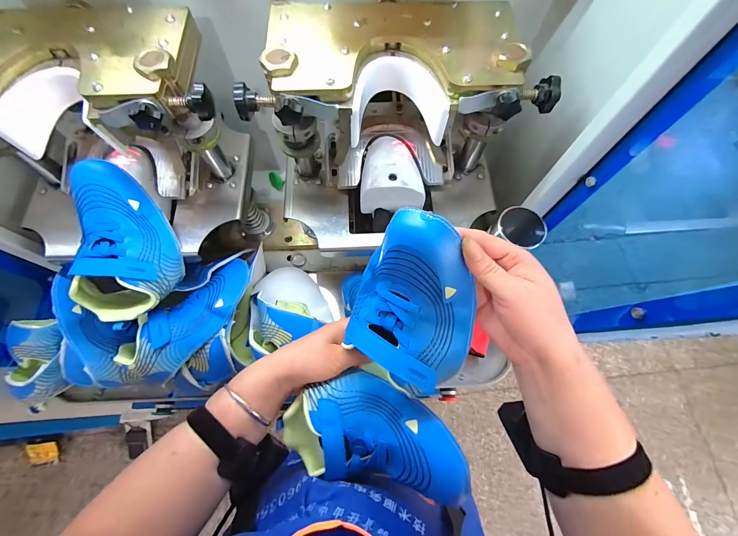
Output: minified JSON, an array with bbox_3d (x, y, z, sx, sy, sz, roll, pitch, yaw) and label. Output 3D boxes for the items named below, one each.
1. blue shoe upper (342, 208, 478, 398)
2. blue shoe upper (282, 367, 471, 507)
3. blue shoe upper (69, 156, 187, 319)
[{"bbox_3d":[0.049,0.035,0.321,0.123,0.080,0.178,24,115,5],"label":"blue shoe upper"},{"bbox_3d":[0.003,0.178,0.353,0.186,0.078,0.109,7,68,3],"label":"blue shoe upper"},{"bbox_3d":[-0.328,-0.034,0.444,0.122,0.090,0.201,-8,89,-22],"label":"blue shoe upper"}]

